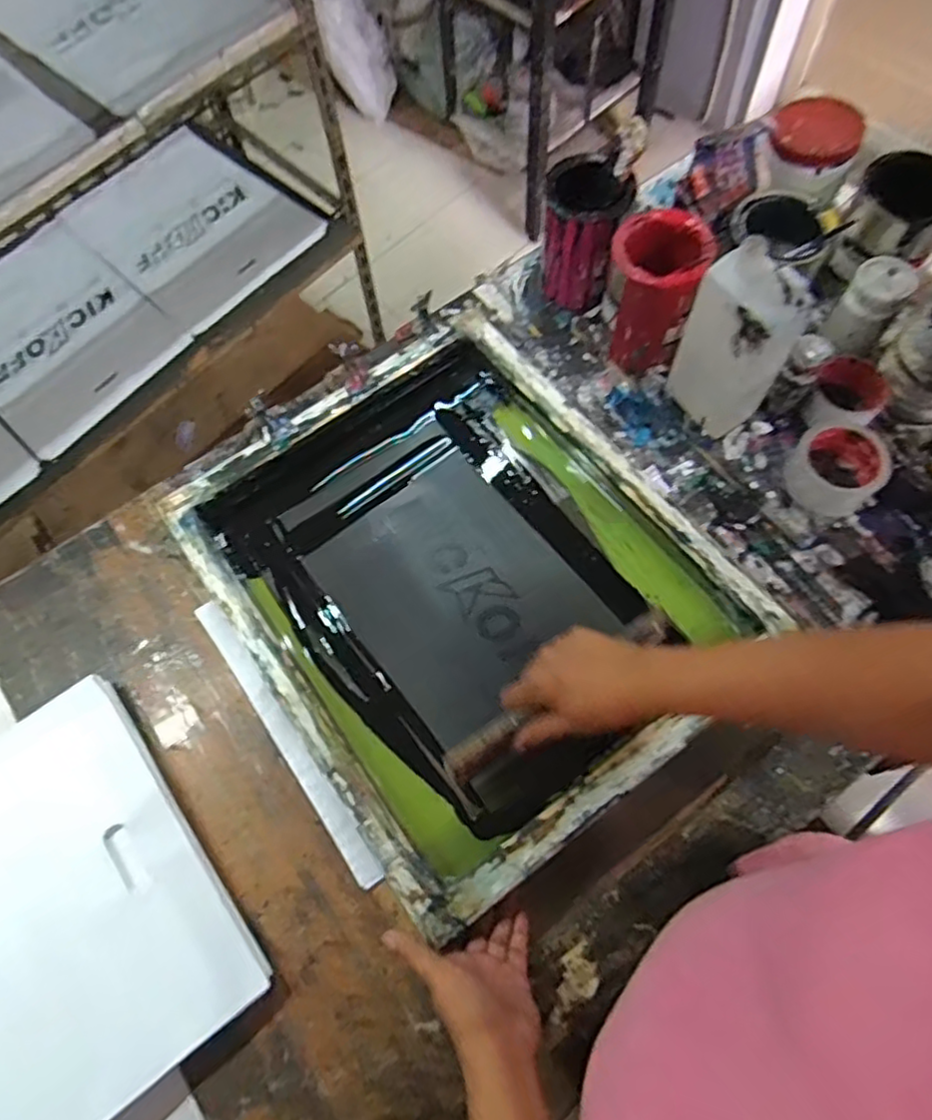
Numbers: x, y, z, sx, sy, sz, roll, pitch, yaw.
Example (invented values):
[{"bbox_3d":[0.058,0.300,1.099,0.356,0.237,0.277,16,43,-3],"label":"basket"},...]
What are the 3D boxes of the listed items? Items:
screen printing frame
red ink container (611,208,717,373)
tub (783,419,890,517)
[{"bbox_3d":[-0.010,0.020,0.749,0.461,0.055,0.566,-36,68,-10],"label":"screen printing frame"},{"bbox_3d":[0.219,-0.316,0.794,0.104,0.139,0.118,13,70,9],"label":"red ink container"},{"bbox_3d":[0.409,-0.102,0.752,0.084,0.064,0.098,-32,70,-10],"label":"tub"}]

